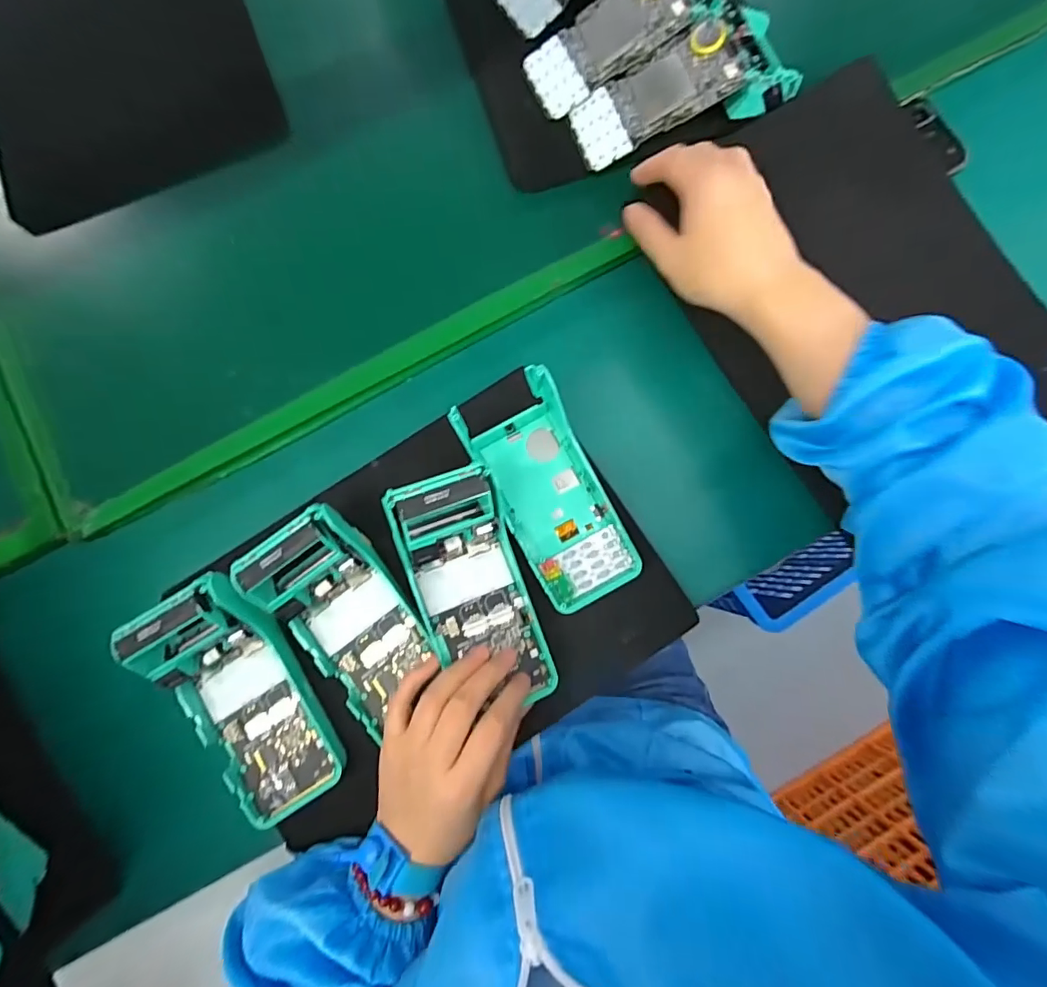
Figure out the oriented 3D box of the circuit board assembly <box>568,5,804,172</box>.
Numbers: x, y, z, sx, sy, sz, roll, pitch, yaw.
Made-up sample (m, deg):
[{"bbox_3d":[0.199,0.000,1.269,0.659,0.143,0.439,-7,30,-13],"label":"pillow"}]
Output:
[{"bbox_3d":[0.126,-0.327,0.399,0.169,0.044,0.063,-18,80,1],"label":"circuit board assembly"}]

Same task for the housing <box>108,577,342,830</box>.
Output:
[{"bbox_3d":[-0.202,0.146,0.365,0.084,0.062,0.174,-29,99,-1],"label":"housing"}]

